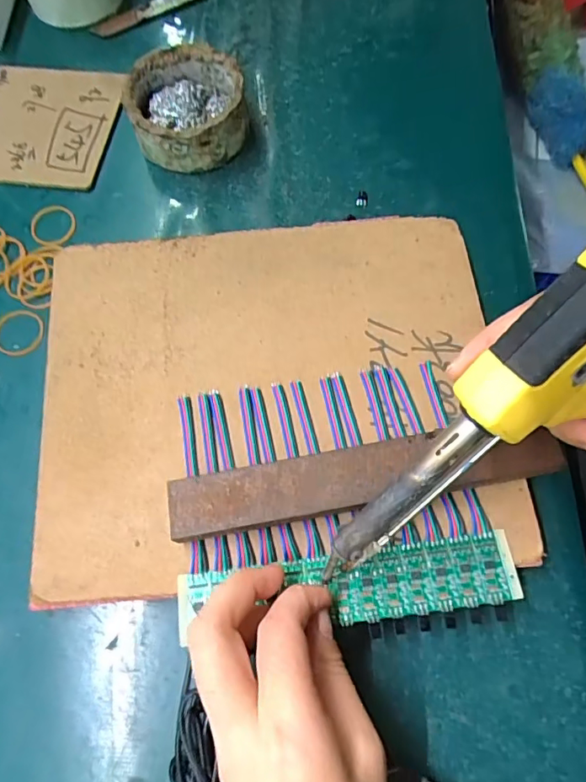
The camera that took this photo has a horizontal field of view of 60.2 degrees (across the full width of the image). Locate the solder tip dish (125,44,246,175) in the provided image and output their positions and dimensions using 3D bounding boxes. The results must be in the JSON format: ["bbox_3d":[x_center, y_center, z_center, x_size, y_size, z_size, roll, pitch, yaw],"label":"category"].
[{"bbox_3d":[-0.075,-0.204,0.366,0.080,0.039,0.083,-1,69,2],"label":"solder tip dish"}]

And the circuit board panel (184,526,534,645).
[{"bbox_3d":[0.026,0.095,0.248,0.163,0.004,0.035,-6,69,2],"label":"circuit board panel"}]

